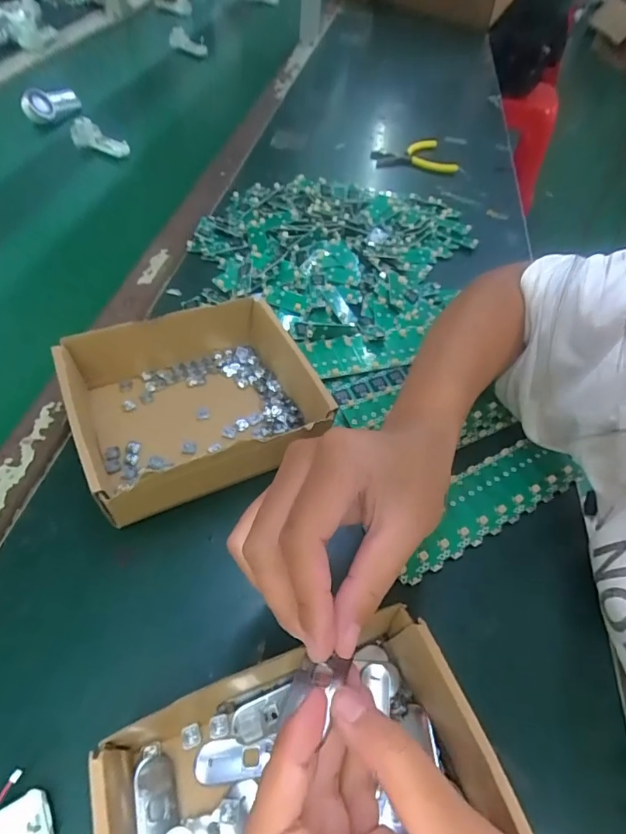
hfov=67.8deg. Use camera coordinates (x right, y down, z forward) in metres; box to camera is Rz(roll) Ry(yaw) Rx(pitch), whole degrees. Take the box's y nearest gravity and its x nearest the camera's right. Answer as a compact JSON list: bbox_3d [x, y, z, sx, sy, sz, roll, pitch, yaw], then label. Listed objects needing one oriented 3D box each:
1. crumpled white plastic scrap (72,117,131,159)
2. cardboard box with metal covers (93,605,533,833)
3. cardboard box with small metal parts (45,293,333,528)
[{"bbox_3d":[-0.294,-0.385,0.642,0.087,0.033,0.024,26,55,14],"label":"crumpled white plastic scrap"},{"bbox_3d":[0.002,0.186,0.209,0.167,0.051,0.148,-13,55,-15],"label":"cardboard box with metal covers"},{"bbox_3d":[-0.089,-0.014,0.351,0.163,0.054,0.144,-21,57,-20],"label":"cardboard box with small metal parts"}]

